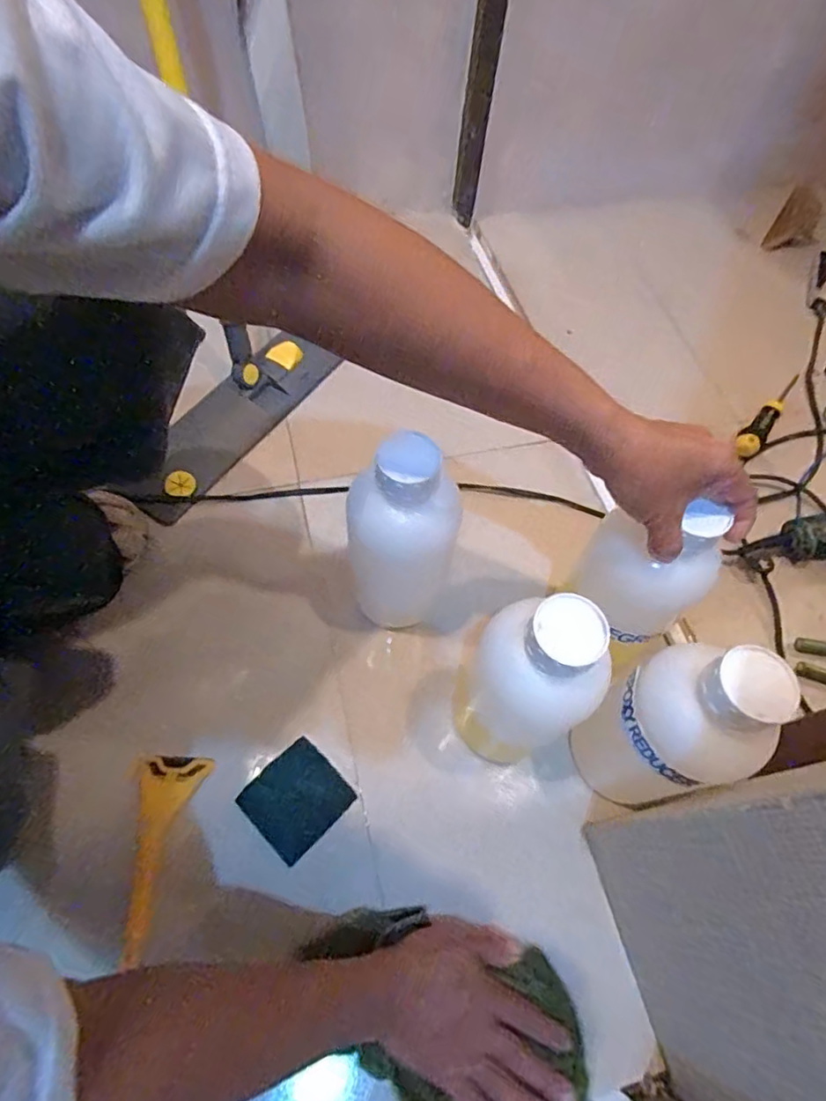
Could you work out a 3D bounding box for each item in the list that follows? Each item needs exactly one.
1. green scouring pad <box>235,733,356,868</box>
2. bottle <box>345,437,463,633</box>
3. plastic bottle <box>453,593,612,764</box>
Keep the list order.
[{"bbox_3d":[-0.102,0.216,0.499,0.075,0.006,0.076,41,66,17],"label":"green scouring pad"},{"bbox_3d":[-0.015,-0.007,0.502,0.093,0.225,0.072,8,60,1],"label":"bottle"},{"bbox_3d":[0.089,0.104,0.449,0.076,0.224,0.090,-27,66,-18],"label":"plastic bottle"}]

